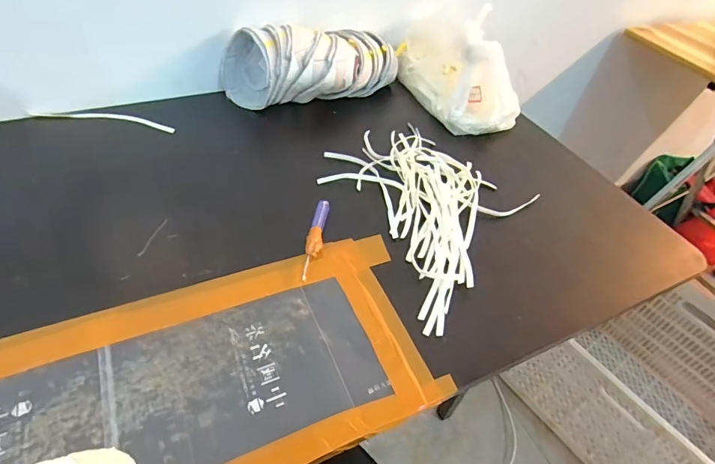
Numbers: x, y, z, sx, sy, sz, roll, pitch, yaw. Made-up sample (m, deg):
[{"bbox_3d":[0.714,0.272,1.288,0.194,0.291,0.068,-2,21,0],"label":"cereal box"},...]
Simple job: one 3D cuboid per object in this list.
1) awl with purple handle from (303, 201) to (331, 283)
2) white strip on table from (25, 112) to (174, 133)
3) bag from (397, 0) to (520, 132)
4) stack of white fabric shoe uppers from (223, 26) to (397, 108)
[{"bbox_3d":[-0.049,0.007,0.494,0.018,0.013,0.121,7,46,-1],"label":"awl with purple handle"},{"bbox_3d":[-0.374,-0.171,0.632,0.209,0.011,0.031,7,46,0],"label":"white strip on table"},{"bbox_3d":[0.170,-0.286,0.726,0.136,0.106,0.251,-8,48,-14],"label":"bag"},{"bbox_3d":[-0.067,-0.269,0.689,0.297,0.105,0.104,-8,48,-14],"label":"stack of white fabric shoe uppers"}]

